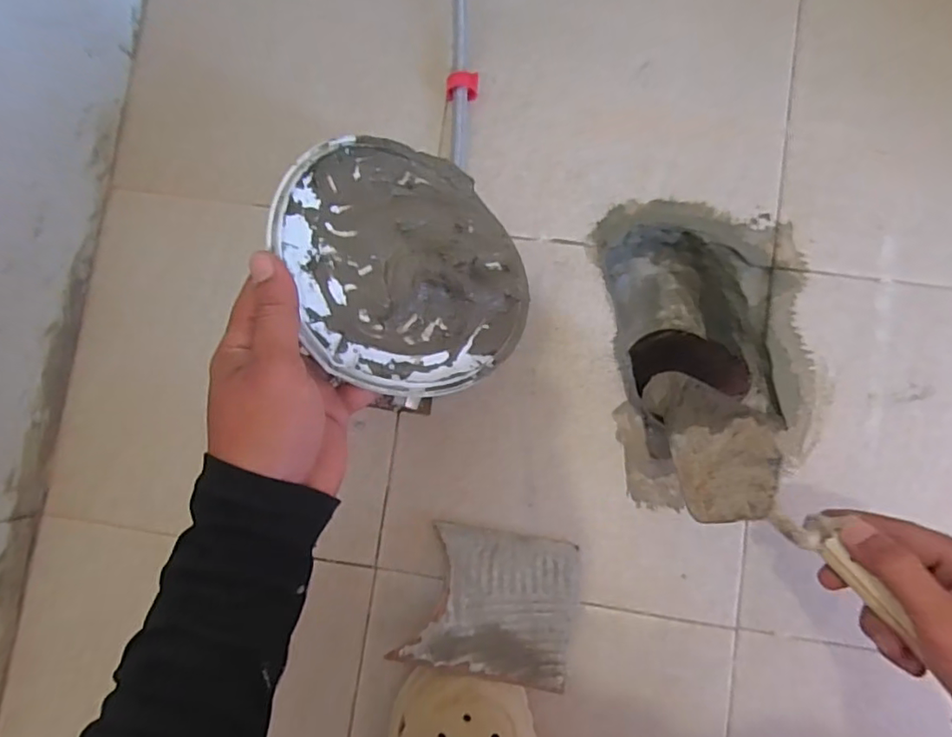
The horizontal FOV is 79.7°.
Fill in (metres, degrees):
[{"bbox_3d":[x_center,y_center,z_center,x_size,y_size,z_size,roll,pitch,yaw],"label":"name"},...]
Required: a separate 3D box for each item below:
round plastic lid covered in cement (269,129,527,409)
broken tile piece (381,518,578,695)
[{"bbox_3d":[-0.038,-0.065,0.353,0.157,0.020,0.162,10,69,-28],"label":"round plastic lid covered in cement"},{"bbox_3d":[0.017,0.179,0.442,0.120,0.006,0.108,10,54,5],"label":"broken tile piece"}]

